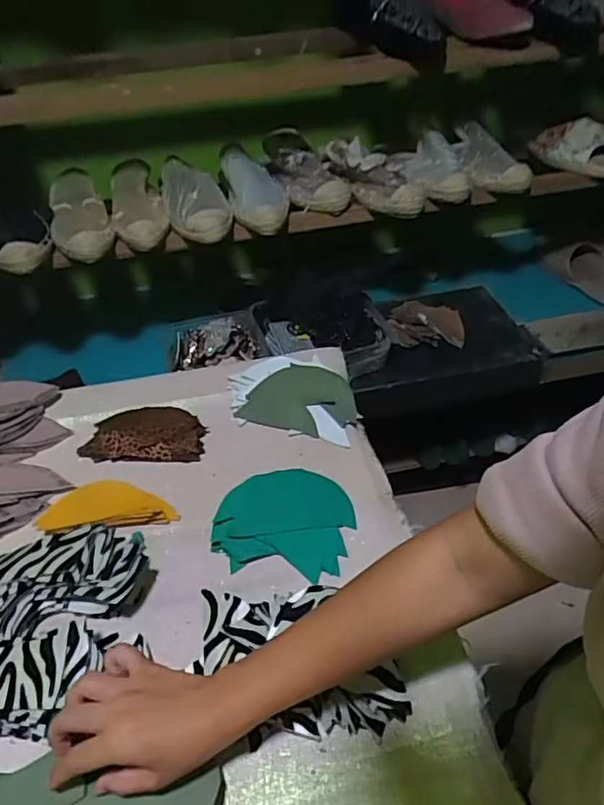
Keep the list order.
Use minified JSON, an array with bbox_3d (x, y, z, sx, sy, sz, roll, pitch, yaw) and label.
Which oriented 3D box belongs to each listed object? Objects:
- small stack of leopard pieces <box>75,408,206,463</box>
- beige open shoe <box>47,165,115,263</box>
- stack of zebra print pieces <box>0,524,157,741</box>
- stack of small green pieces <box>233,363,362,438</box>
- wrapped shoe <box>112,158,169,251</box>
[{"bbox_3d":[-0.188,0.034,0.684,0.140,0.013,0.080,-1,45,1],"label":"small stack of leopard pieces"},{"bbox_3d":[-0.309,-0.260,0.779,0.076,0.069,0.179,-16,45,-14],"label":"beige open shoe"},{"bbox_3d":[-0.219,0.184,0.500,0.179,0.056,0.192,12,46,13],"label":"stack of zebra print pieces"},{"bbox_3d":[0.000,-0.007,0.709,0.136,0.012,0.093,13,65,8],"label":"stack of small green pieces"},{"bbox_3d":[-0.231,-0.278,0.798,0.072,0.062,0.141,-10,59,-8],"label":"wrapped shoe"}]

